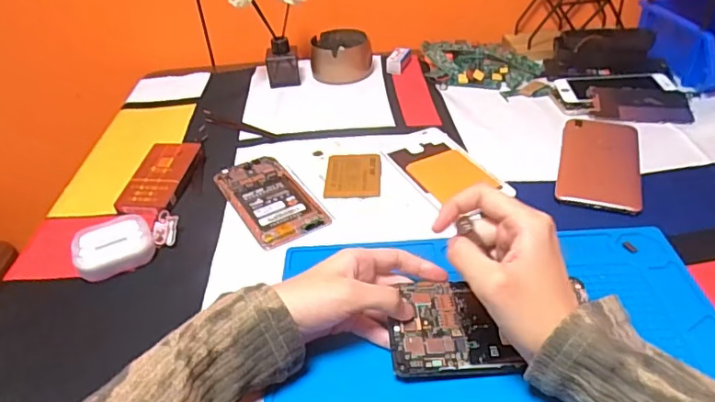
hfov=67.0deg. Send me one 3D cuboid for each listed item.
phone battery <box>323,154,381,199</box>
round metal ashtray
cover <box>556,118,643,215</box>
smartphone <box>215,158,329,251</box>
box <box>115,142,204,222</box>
[{"bbox_3d":[-0.004,-0.027,0.553,0.056,0.009,0.075,-1,37,5],"label":"phone battery"},{"bbox_3d":[-0.023,-0.207,0.769,0.085,0.045,0.087,-5,37,1],"label":"round metal ashtray"},{"bbox_3d":[0.244,-0.041,0.544,0.076,0.006,0.155,9,39,18],"label":"cover"},{"bbox_3d":[-0.088,-0.003,0.537,0.066,0.008,0.141,-23,40,-22],"label":"smartphone"},{"bbox_3d":[-0.205,-0.023,0.566,0.054,0.027,0.108,2,38,10],"label":"box"}]

